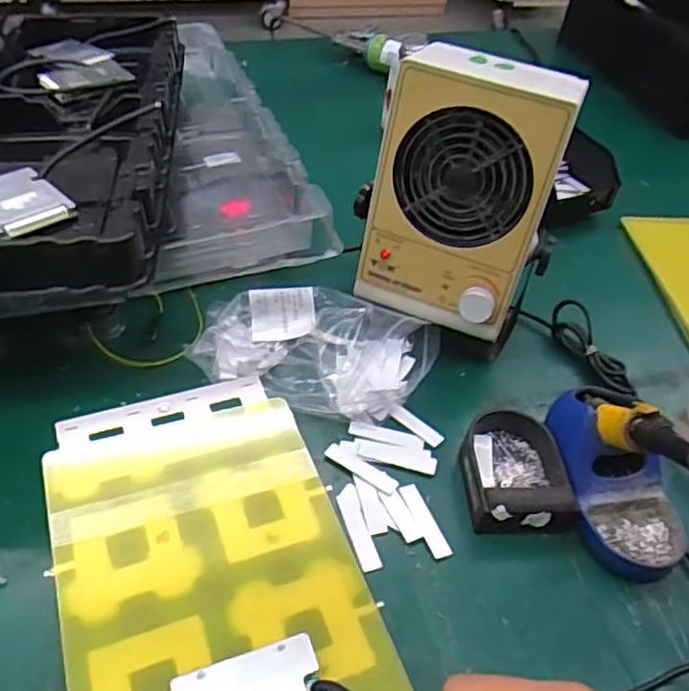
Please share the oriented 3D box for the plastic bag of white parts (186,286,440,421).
[{"bbox_3d":[-0.028,-0.002,0.601,0.211,0.050,0.121,15,46,8],"label":"plastic bag of white parts"}]

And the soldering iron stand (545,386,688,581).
[{"bbox_3d":[0.216,0.099,0.526,0.080,0.062,0.152,-6,47,-12],"label":"soldering iron stand"}]

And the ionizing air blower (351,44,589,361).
[{"bbox_3d":[0.104,-0.114,0.590,0.155,0.246,0.123,23,48,15],"label":"ionizing air blower"}]

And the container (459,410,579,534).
[{"bbox_3d":[0.136,0.097,0.537,0.079,0.034,0.108,0,46,-7],"label":"container"}]

